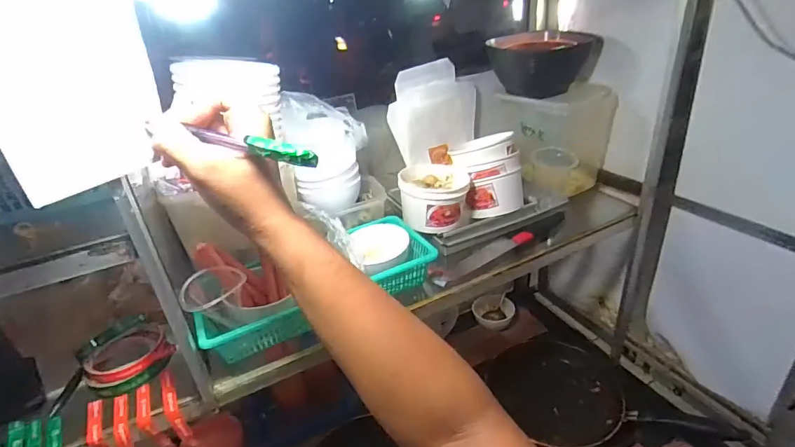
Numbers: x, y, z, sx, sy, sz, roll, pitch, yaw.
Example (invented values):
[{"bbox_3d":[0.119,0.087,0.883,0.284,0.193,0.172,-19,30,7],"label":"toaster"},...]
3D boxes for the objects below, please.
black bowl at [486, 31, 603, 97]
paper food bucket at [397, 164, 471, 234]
[{"bbox_3d":[0.247,-0.272,0.734,0.128,0.084,0.148,-26,35,-31],"label":"black bowl"},{"bbox_3d":[0.059,-0.037,0.671,0.106,0.081,0.100,-6,30,0],"label":"paper food bucket"}]

